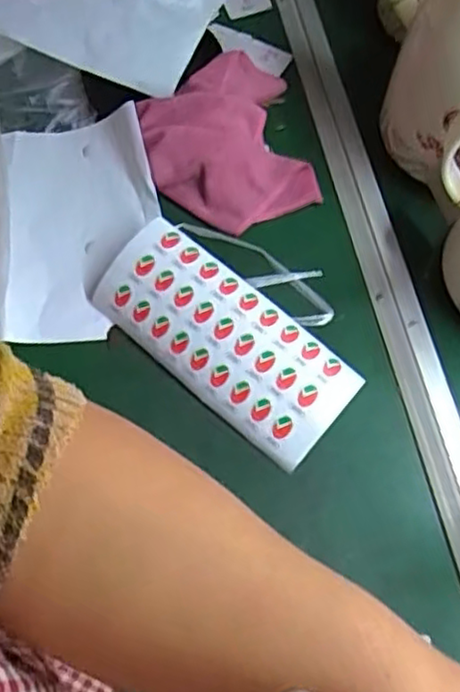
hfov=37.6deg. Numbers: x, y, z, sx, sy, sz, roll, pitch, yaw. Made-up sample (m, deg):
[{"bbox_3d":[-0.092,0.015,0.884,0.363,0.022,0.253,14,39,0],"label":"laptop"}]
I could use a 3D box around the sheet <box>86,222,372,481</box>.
[{"bbox_3d":[-0.007,-0.007,0.571,0.229,0.033,0.095,38,72,14],"label":"sheet"}]

